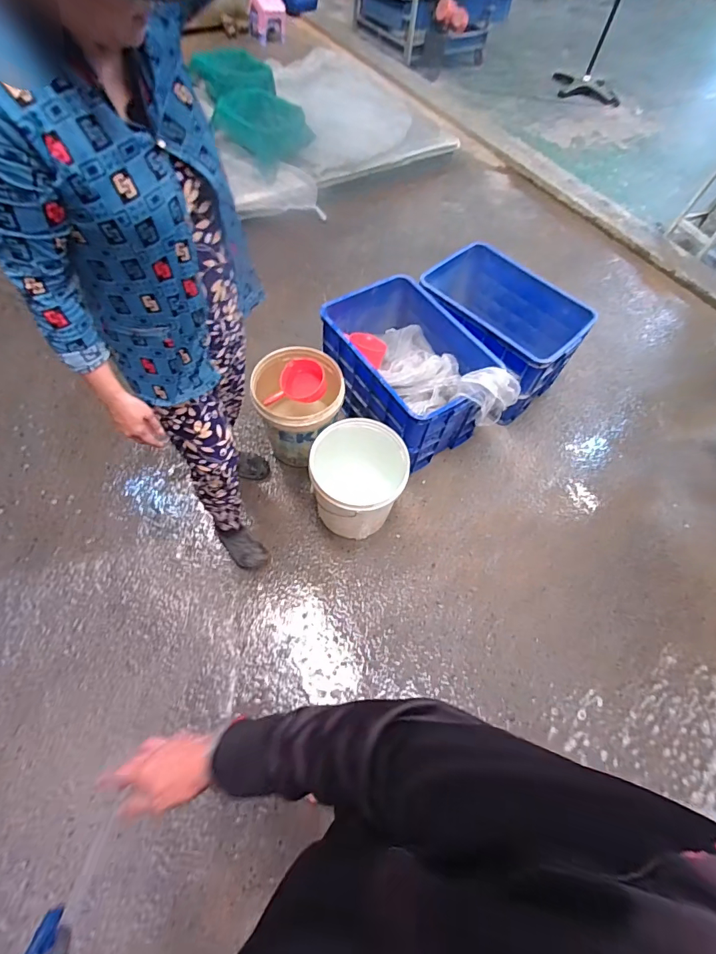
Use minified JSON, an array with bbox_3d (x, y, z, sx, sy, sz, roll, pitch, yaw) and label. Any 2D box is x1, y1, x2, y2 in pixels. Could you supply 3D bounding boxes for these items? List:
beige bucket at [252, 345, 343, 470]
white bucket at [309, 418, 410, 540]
[{"bbox_3d":[-0.212,-0.235,1.544,0.302,0.331,0.294,2,62,-3],"label":"beige bucket"},{"bbox_3d":[-0.013,0.026,1.427,0.261,0.381,0.273,2,62,-3],"label":"white bucket"}]

